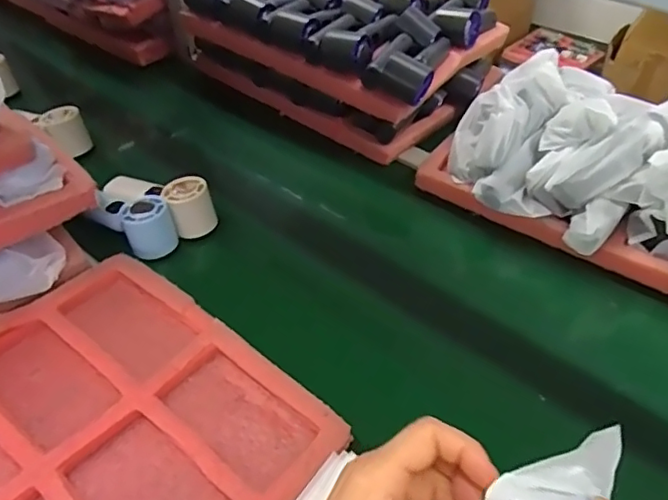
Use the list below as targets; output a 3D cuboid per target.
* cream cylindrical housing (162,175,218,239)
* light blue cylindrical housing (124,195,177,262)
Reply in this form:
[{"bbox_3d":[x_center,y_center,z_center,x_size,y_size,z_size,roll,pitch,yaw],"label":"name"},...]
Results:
[{"bbox_3d":[-0.171,-0.051,0.670,0.054,0.056,0.045,-11,45,-13],"label":"cream cylindrical housing"},{"bbox_3d":[-0.215,-0.027,0.650,0.051,0.056,0.055,-18,47,-20],"label":"light blue cylindrical housing"}]

